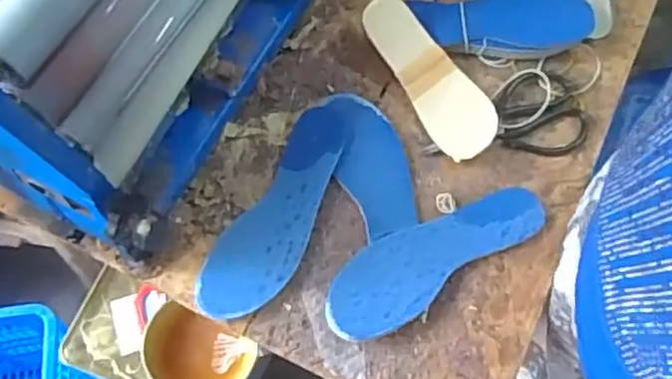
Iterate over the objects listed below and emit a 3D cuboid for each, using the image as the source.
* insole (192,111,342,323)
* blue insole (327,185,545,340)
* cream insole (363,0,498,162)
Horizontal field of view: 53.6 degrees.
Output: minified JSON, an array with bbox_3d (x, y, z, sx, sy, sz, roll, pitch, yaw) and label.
[{"bbox_3d":[-0.052,0.019,0.638,0.074,0.014,0.230,25,67,8],"label":"insole"},{"bbox_3d":[0.093,0.059,0.622,0.235,0.019,0.073,-32,71,-16],"label":"blue insole"},{"bbox_3d":[0.101,-0.120,0.689,0.070,0.049,0.183,-30,71,-16],"label":"cream insole"}]

